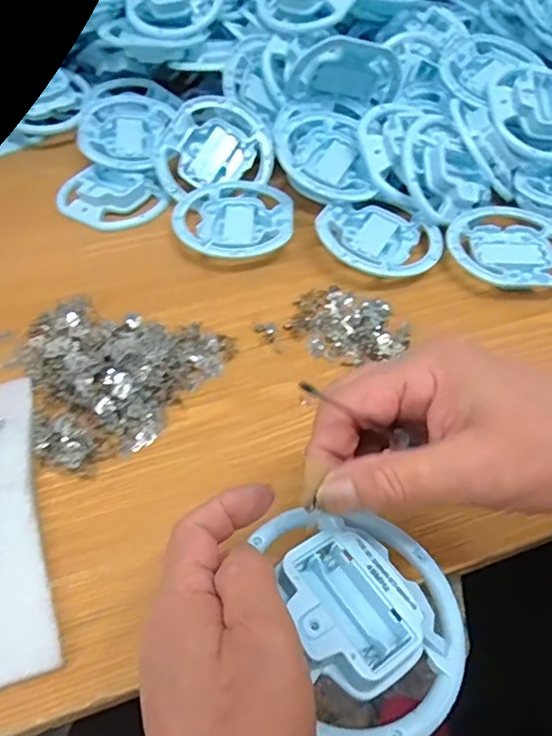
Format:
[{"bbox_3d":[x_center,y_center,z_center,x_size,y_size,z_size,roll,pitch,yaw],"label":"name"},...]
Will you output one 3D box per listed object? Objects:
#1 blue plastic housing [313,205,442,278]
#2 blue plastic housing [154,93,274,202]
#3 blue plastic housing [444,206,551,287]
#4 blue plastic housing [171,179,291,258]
[{"bbox_3d":[0.082,-0.103,0.458,0.098,0.020,0.085,27,50,9],"label":"blue plastic housing"},{"bbox_3d":[-0.060,-0.204,0.517,0.102,0.086,0.026,-12,3,-9],"label":"blue plastic housing"},{"bbox_3d":[0.194,-0.098,0.460,0.105,0.022,0.091,-1,51,-1],"label":"blue plastic housing"},{"bbox_3d":[-0.035,-0.124,0.477,0.098,0.021,0.095,0,51,0],"label":"blue plastic housing"}]

